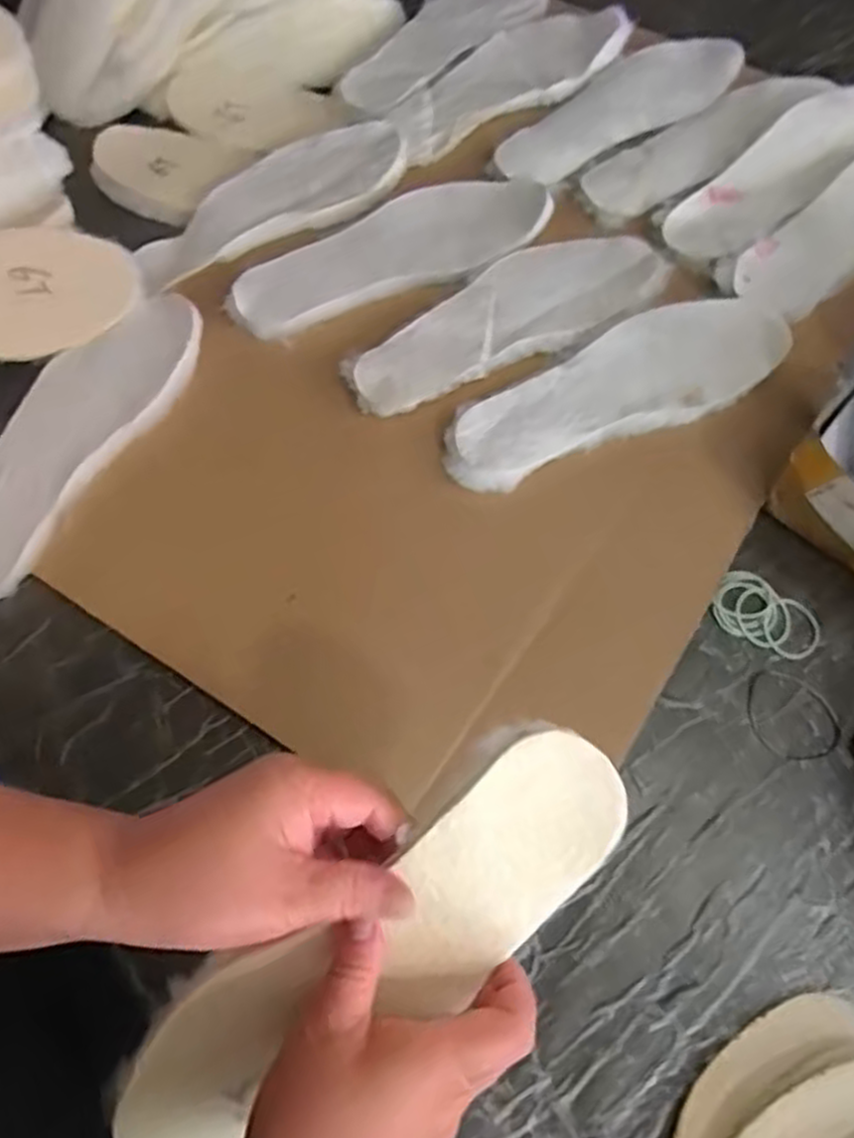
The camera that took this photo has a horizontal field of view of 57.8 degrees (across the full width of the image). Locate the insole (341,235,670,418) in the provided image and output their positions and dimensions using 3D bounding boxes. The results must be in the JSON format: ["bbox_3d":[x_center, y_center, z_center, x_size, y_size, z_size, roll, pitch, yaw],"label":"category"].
[{"bbox_3d":[0.063,-0.211,0.633,0.280,0.007,0.094,-27,67,-9],"label":"insole"}]

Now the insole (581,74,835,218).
[{"bbox_3d":[0.260,-0.398,0.710,0.260,0.018,0.076,-32,68,-11],"label":"insole"}]

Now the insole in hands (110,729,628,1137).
[{"bbox_3d":[-0.026,0.176,0.341,0.090,0.015,0.275,40,98,-9],"label":"insole in hands"}]

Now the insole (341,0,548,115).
[{"bbox_3d":[0.017,-0.550,0.791,0.274,0.006,0.100,-42,71,-15],"label":"insole"}]

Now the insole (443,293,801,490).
[{"bbox_3d":[0.150,-0.140,0.597,0.288,0.004,0.095,-29,68,-10],"label":"insole"}]

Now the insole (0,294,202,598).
[{"bbox_3d":[-0.278,-0.102,0.588,0.097,0.026,0.274,27,70,14],"label":"insole"}]

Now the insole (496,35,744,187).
[{"bbox_3d":[0.181,-0.441,0.735,0.276,0.009,0.087,-32,68,-12],"label":"insole"}]

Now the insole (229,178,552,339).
[{"bbox_3d":[-0.030,-0.272,0.660,0.278,0.007,0.096,-24,67,-8],"label":"insole"}]

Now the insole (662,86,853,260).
[{"bbox_3d":[0.324,-0.359,0.686,0.270,0.020,0.074,-37,69,-13],"label":"insole"}]

